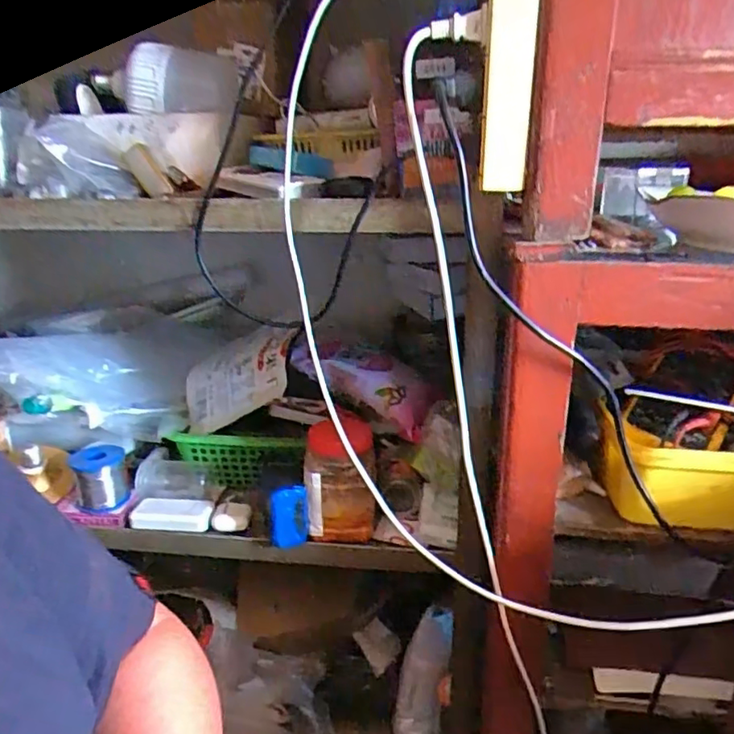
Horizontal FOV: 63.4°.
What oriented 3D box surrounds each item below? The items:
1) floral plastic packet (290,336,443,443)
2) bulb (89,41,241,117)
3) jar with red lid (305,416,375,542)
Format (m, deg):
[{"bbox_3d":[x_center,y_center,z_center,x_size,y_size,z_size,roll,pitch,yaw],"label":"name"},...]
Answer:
[{"bbox_3d":[0.003,0.018,0.793,0.201,0.047,0.110,37,41,23],"label":"floral plastic packet"},{"bbox_3d":[-0.217,-0.316,0.657,0.153,0.067,0.065,-1,20,-2],"label":"bulb"},{"bbox_3d":[-0.029,0.123,0.671,0.076,0.126,0.063,1,20,2],"label":"jar with red lid"}]

